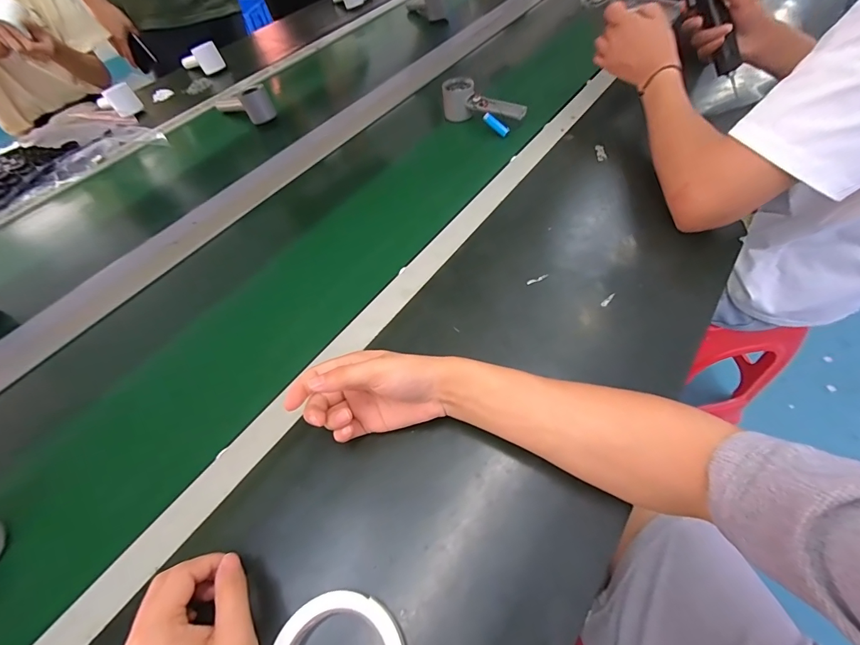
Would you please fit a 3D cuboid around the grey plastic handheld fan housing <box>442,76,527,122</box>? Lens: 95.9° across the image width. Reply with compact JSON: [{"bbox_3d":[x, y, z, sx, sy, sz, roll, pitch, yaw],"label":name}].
[{"bbox_3d":[0.097,-0.386,0.697,0.163,0.058,0.044,28,66,23],"label":"grey plastic handheld fan housing"}]

